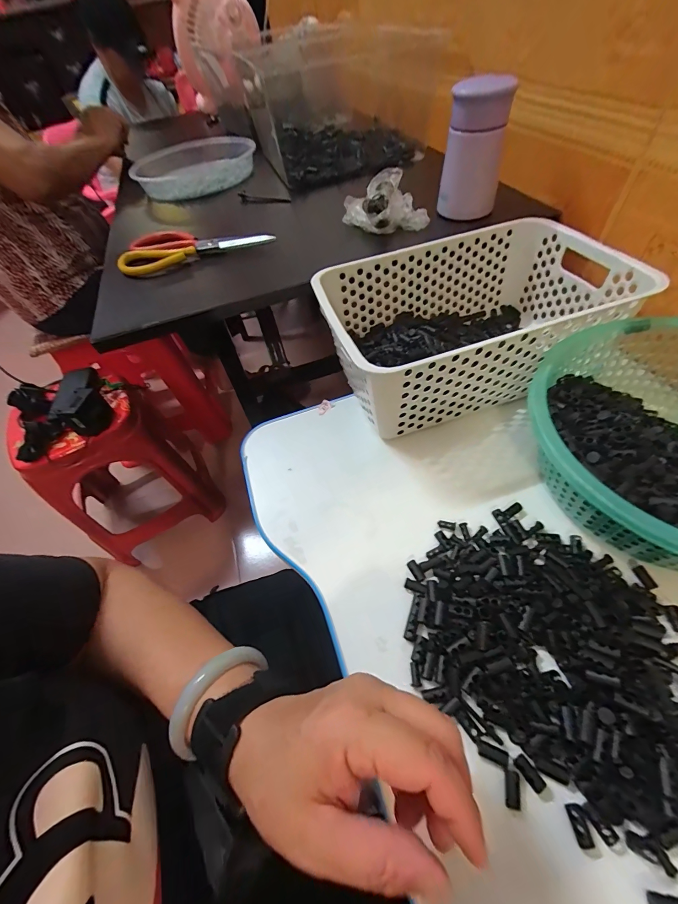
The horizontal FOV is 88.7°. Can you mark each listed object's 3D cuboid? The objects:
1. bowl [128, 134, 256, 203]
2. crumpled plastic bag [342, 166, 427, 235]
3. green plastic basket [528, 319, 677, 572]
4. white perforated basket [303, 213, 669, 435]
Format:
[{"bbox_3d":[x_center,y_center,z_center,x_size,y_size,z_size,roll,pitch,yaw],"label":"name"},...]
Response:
[{"bbox_3d":[-0.267,-0.533,0.649,0.226,0.039,0.234,-4,54,5],"label":"bowl"},{"bbox_3d":[0.056,-0.332,0.468,0.096,0.044,0.094,-21,55,-8],"label":"crumpled plastic bag"},{"bbox_3d":[0.282,0.001,0.287,0.212,0.094,0.222,-4,54,5],"label":"green plastic basket"},{"bbox_3d":[0.147,-0.148,0.408,0.307,0.117,0.203,-19,53,-6],"label":"white perforated basket"}]

